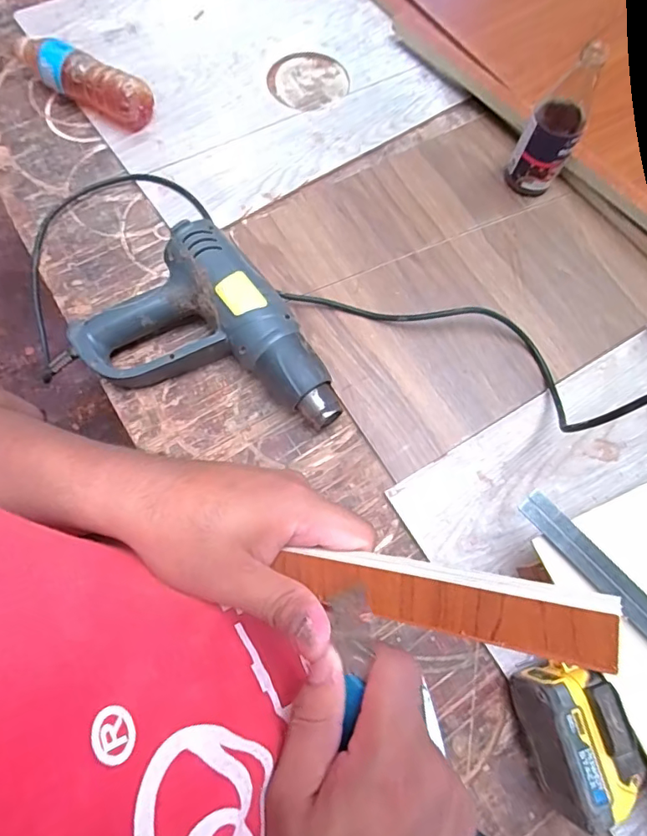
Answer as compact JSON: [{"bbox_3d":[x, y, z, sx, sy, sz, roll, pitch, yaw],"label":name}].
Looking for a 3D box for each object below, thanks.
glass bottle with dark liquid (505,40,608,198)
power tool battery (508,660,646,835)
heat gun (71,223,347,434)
[{"bbox_3d":[0.265,-0.332,0.582,0.050,0.158,0.059,-28,74,-10],"label":"glass bottle with dark liquid"},{"bbox_3d":[0.197,0.248,0.393,0.065,0.054,0.101,-18,72,-9],"label":"power tool battery"},{"bbox_3d":[-0.115,-0.061,0.524,0.188,0.075,0.258,-43,77,-14],"label":"heat gun"}]

